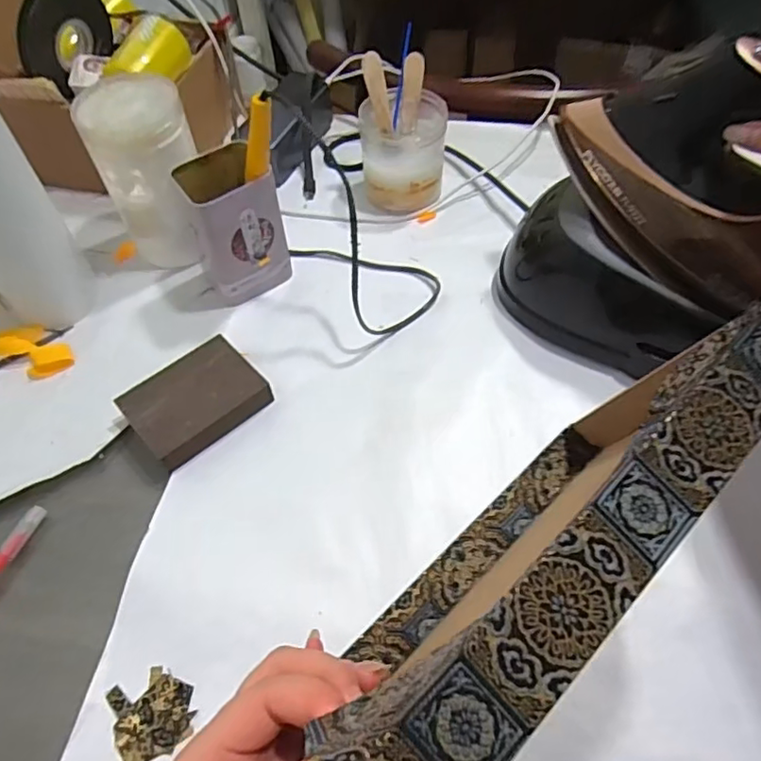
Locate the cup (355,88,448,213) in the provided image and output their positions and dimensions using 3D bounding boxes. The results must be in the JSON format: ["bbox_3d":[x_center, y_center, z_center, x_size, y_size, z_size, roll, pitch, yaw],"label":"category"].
[{"bbox_3d":[0.023,-0.228,0.591,0.081,0.087,0.078,-1,54,1],"label":"cup"}]

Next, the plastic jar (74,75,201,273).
[{"bbox_3d":[-0.201,-0.178,0.530,0.082,0.149,0.079,-17,55,-10],"label":"plastic jar"}]

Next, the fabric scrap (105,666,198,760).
[{"bbox_3d":[-0.135,0.197,0.352,0.045,0.004,0.048,-21,56,-13],"label":"fabric scrap"}]

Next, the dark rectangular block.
[{"bbox_3d":[-0.142,0.015,0.461,0.096,0.027,0.069,-38,62,-23],"label":"dark rectangular block"}]

